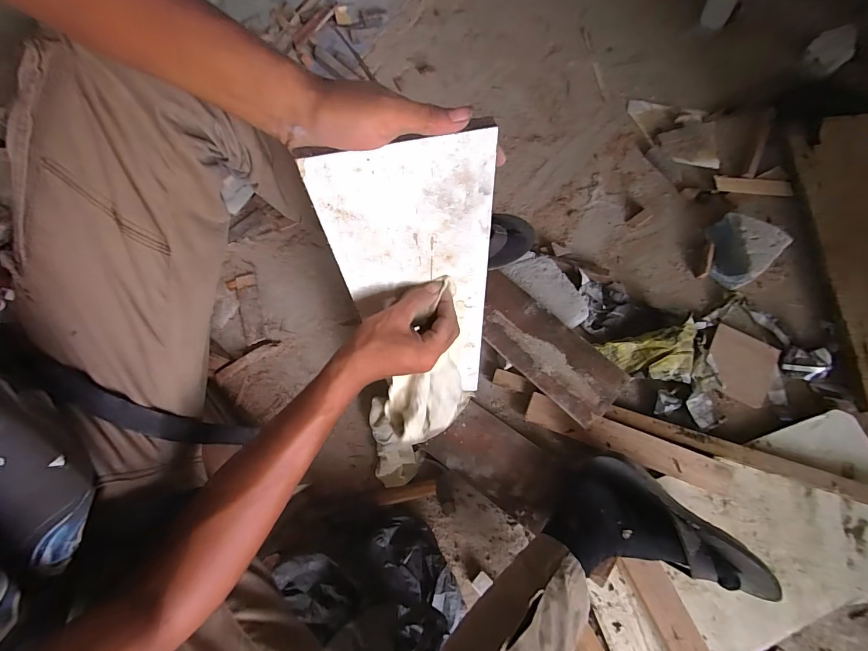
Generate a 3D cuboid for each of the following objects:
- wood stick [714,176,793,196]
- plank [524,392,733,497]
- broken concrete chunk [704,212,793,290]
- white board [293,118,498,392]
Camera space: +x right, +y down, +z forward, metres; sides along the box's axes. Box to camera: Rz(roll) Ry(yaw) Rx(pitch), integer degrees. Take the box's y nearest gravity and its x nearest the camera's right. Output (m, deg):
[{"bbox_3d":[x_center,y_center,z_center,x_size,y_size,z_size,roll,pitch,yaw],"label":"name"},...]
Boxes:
[{"bbox_3d":[0.719,-0.312,0.841,0.169,0.008,0.040,4,72,3],"label":"wood stick"},{"bbox_3d":[0.329,0.203,0.651,0.339,0.031,0.049,20,73,8],"label":"plank"},{"bbox_3d":[0.607,-0.156,0.759,0.130,0.071,0.118,-41,75,-11],"label":"broken concrete chunk"},{"bbox_3d":[-0.012,-0.019,0.447,0.147,0.421,0.005,-10,58,-2],"label":"white board"}]

